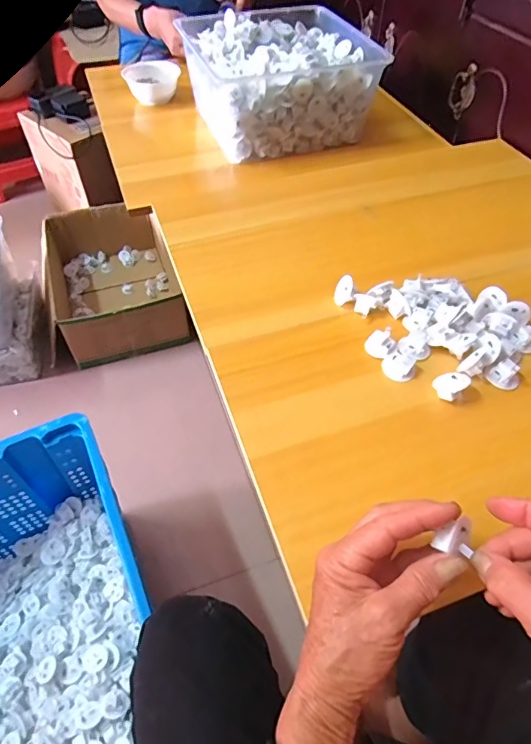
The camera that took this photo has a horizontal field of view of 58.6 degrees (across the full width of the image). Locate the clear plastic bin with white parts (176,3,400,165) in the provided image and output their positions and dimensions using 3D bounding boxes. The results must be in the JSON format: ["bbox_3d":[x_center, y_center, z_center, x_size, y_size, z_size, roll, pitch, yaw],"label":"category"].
[{"bbox_3d":[0.022,-0.534,0.864,0.290,0.138,0.292,-15,54,-12],"label":"clear plastic bin with white parts"}]

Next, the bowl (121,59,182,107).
[{"bbox_3d":[-0.229,-0.592,0.966,0.115,0.049,0.097,-11,53,-9],"label":"bowl"}]

